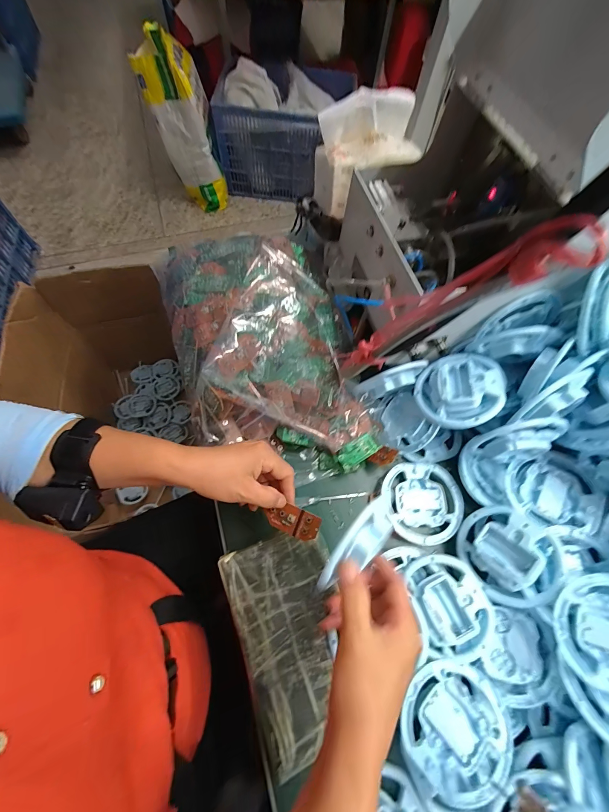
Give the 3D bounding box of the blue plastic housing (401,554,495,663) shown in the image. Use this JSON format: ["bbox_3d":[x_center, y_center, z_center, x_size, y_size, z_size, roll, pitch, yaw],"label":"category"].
[{"bbox_3d":[0.166,0.223,0.353,0.079,0.029,0.101,-13,68,-9],"label":"blue plastic housing"}]

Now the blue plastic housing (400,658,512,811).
[{"bbox_3d":[0.146,0.322,0.320,0.105,0.033,0.105,1,66,-3],"label":"blue plastic housing"}]

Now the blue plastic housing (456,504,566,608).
[{"bbox_3d":[0.237,0.172,0.368,0.103,0.045,0.103,-19,57,31],"label":"blue plastic housing"}]

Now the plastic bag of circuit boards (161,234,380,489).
[{"bbox_3d":[-0.060,-0.078,0.440,0.218,0.122,0.371,-17,68,-10],"label":"plastic bag of circuit boards"}]

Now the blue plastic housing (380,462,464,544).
[{"bbox_3d":[0.157,0.127,0.422,0.101,0.014,0.102,1,66,-3],"label":"blue plastic housing"}]

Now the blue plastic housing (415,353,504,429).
[{"bbox_3d":[0.193,-0.020,0.399,0.100,0.046,0.100,-22,54,34],"label":"blue plastic housing"}]

